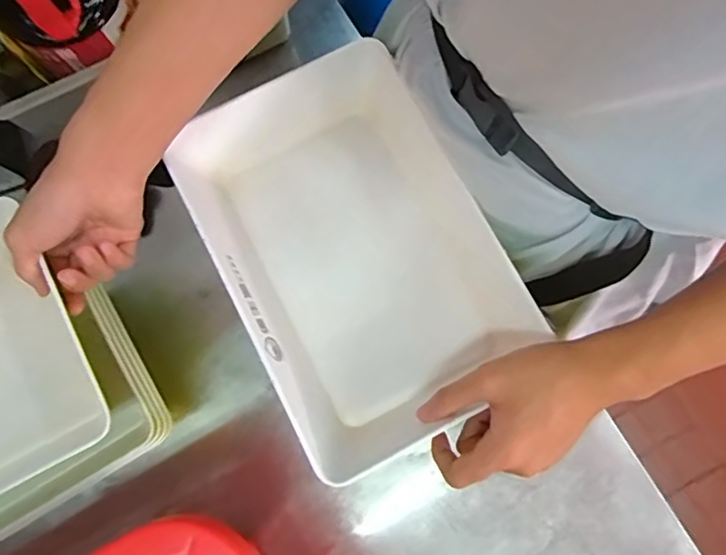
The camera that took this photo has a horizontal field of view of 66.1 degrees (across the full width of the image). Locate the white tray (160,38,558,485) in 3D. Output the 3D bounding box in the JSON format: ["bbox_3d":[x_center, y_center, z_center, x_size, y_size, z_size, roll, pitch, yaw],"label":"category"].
[{"bbox_3d":[-0.003,-0.017,0.451,0.205,0.078,0.290,-28,78,-5],"label":"white tray"}]

